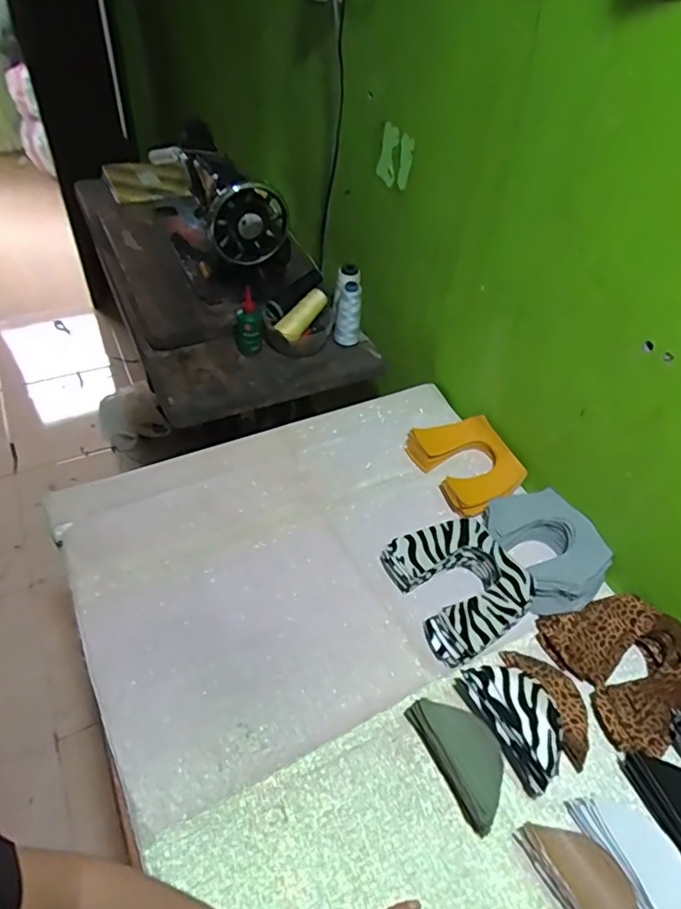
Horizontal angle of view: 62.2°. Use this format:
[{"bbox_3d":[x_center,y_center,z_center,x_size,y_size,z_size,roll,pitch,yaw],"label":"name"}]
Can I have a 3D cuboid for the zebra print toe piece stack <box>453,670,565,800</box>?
[{"bbox_3d":[0.178,0.270,0.574,0.057,0.063,0.124,-16,52,-20],"label":"zebra print toe piece stack"}]

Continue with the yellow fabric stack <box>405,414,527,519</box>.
[{"bbox_3d":[0.191,0.008,0.828,0.137,0.034,0.160,-20,53,-23],"label":"yellow fabric stack"}]

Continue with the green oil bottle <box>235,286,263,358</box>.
[{"bbox_3d":[-0.157,-0.225,0.963,0.046,0.106,0.041,-4,49,-10],"label":"green oil bottle"}]

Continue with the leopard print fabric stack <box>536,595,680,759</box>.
[{"bbox_3d":[0.323,0.225,0.628,0.139,0.042,0.158,-20,53,-23],"label":"leopard print fabric stack"}]

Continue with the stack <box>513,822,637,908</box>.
[{"bbox_3d":[0.222,0.386,0.505,0.059,0.021,0.124,-24,55,-25],"label":"stack"}]

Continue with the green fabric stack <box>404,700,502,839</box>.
[{"bbox_3d":[0.120,0.293,0.553,0.051,0.055,0.120,-18,53,-22],"label":"green fabric stack"}]

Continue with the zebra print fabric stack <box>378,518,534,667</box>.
[{"bbox_3d":[0.148,0.159,0.687,0.142,0.049,0.156,-18,53,-22],"label":"zebra print fabric stack"}]

